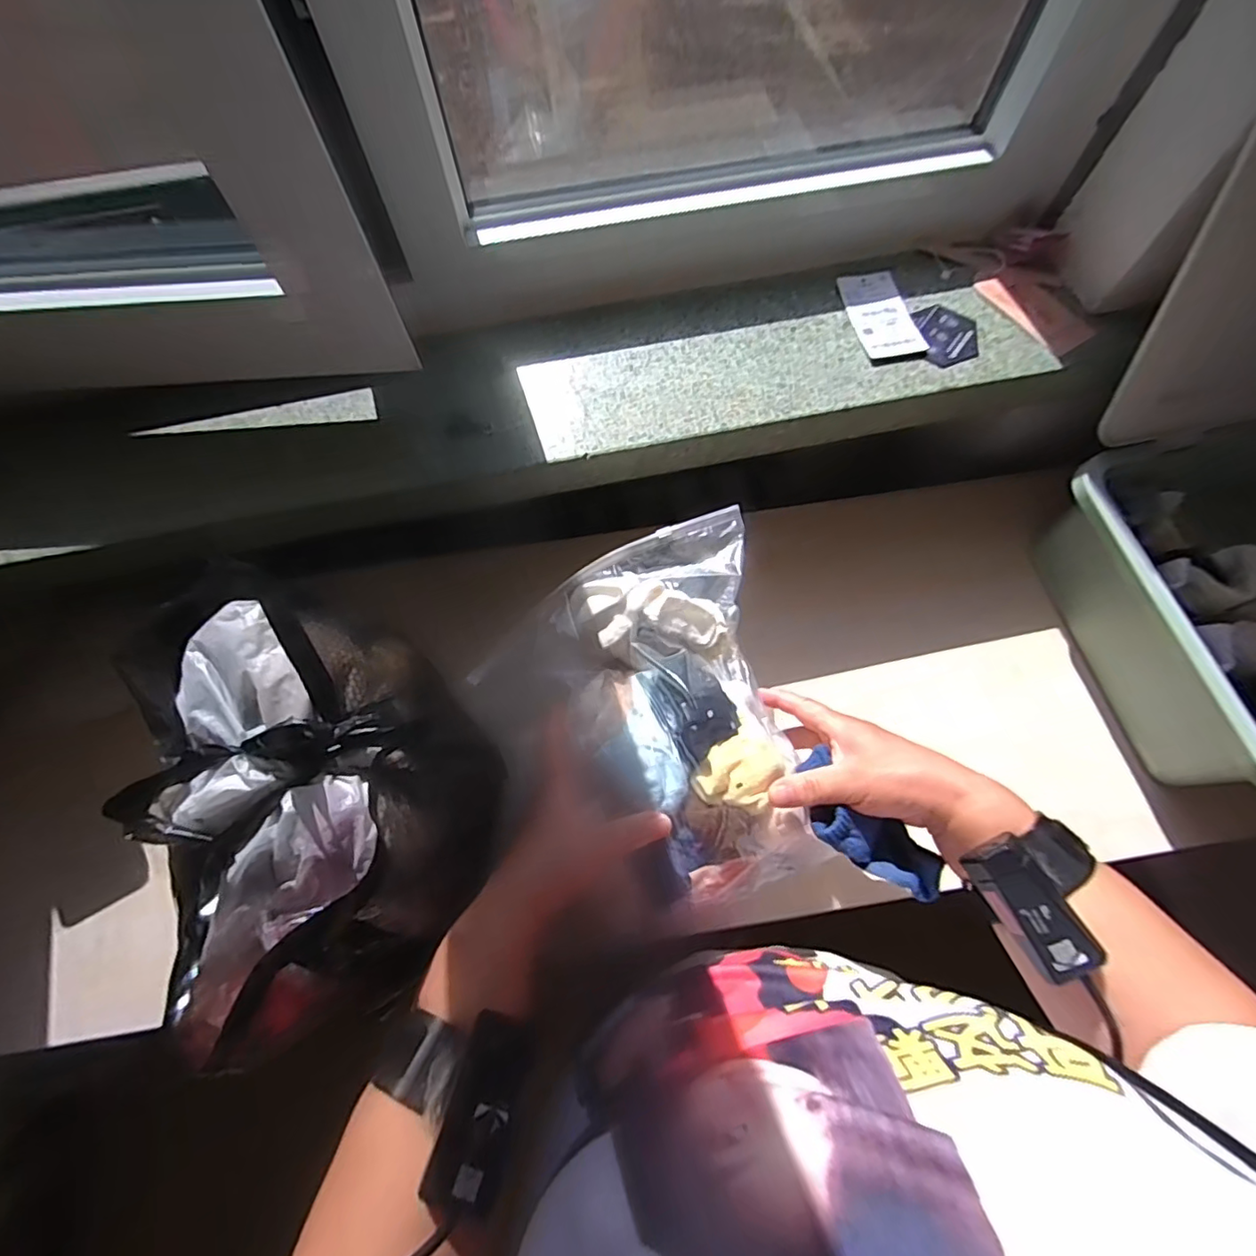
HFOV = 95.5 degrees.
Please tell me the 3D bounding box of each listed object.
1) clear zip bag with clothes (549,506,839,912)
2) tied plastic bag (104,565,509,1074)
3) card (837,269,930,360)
[{"bbox_3d":[0.038,0.059,0.439,0.166,0.067,0.294,-10,68,-3],"label":"clear zip bag with clothes"},{"bbox_3d":[-0.191,0.102,0.363,0.159,0.143,0.233,-31,71,-11],"label":"tied plastic bag"},{"bbox_3d":[0.228,-0.284,0.515,0.054,0.009,0.098,-9,68,3],"label":"card"}]

